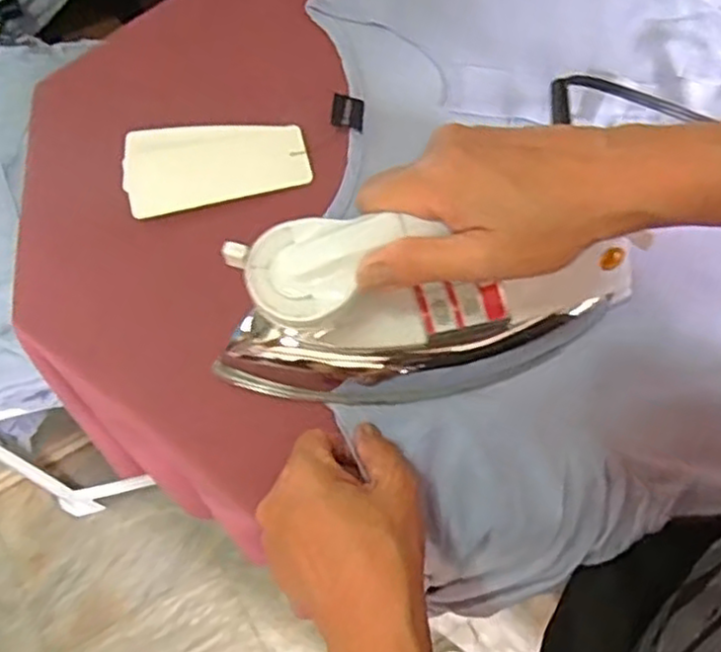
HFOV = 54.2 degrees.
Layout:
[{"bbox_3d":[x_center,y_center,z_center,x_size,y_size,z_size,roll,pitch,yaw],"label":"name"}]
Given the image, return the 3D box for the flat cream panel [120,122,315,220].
[{"bbox_3d":[-0.097,-0.112,0.474,0.119,0.007,0.061,-13,71,-3],"label":"flat cream panel"}]

